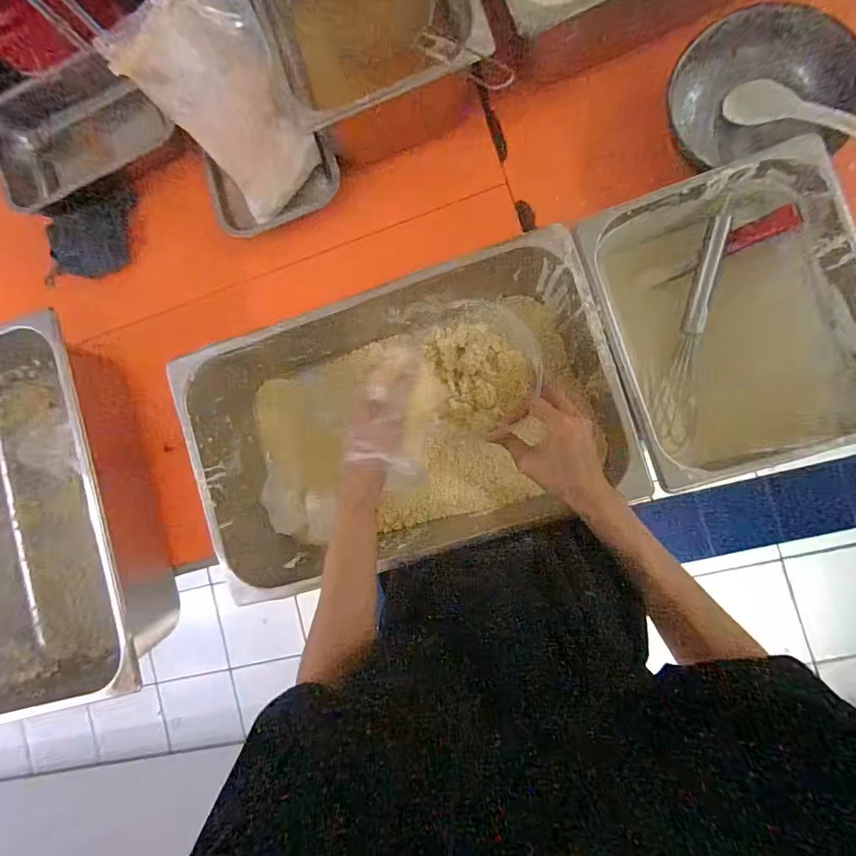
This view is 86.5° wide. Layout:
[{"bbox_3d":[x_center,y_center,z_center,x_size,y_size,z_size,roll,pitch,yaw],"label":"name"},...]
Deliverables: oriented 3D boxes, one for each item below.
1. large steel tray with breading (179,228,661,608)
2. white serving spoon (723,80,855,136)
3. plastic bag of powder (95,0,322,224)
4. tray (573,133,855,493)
[{"bbox_3d":[-0.032,-0.007,0.610,0.520,0.174,0.324,-17,86,9],"label":"large steel tray with breading"},{"bbox_3d":[0.478,-0.403,0.582,0.183,0.028,0.041,42,96,29],"label":"white serving spoon"},{"bbox_3d":[-0.249,-0.425,0.606,0.161,0.250,0.040,-41,63,5],"label":"plastic bag of powder"},{"bbox_3d":[0.337,-0.119,0.535,0.253,0.119,0.315,-19,86,9],"label":"tray"}]

